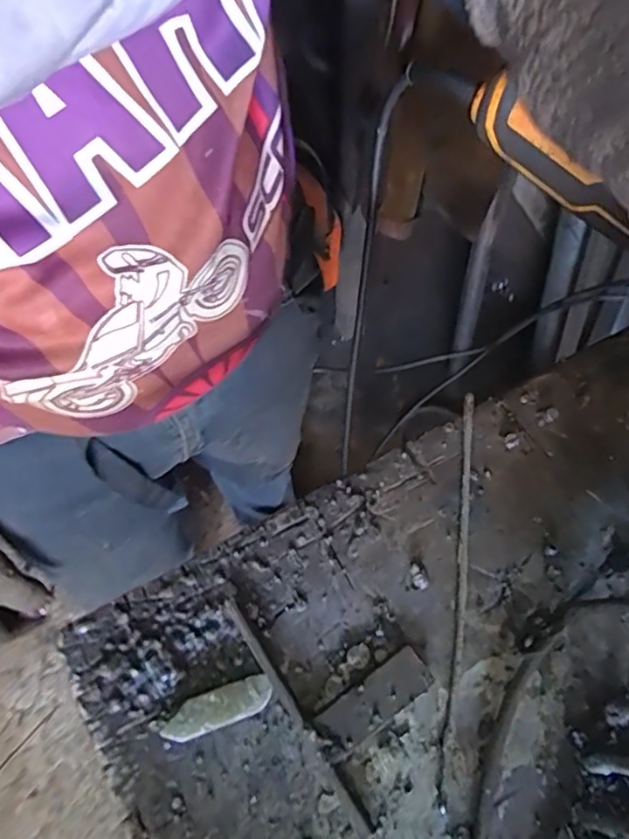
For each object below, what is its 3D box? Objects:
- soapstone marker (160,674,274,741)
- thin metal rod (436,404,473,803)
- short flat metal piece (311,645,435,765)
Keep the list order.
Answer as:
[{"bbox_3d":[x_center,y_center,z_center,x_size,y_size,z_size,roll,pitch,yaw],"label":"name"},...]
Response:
[{"bbox_3d":[-0.033,0.101,0.202,0.037,0.009,0.011,-17,61,-10],"label":"soapstone marker"},{"bbox_3d":[0.057,0.059,0.224,0.006,0.010,0.155,9,60,5],"label":"thin metal rod"},{"bbox_3d":[0.020,0.100,0.205,0.045,0.006,0.015,-30,64,-17],"label":"short flat metal piece"}]

